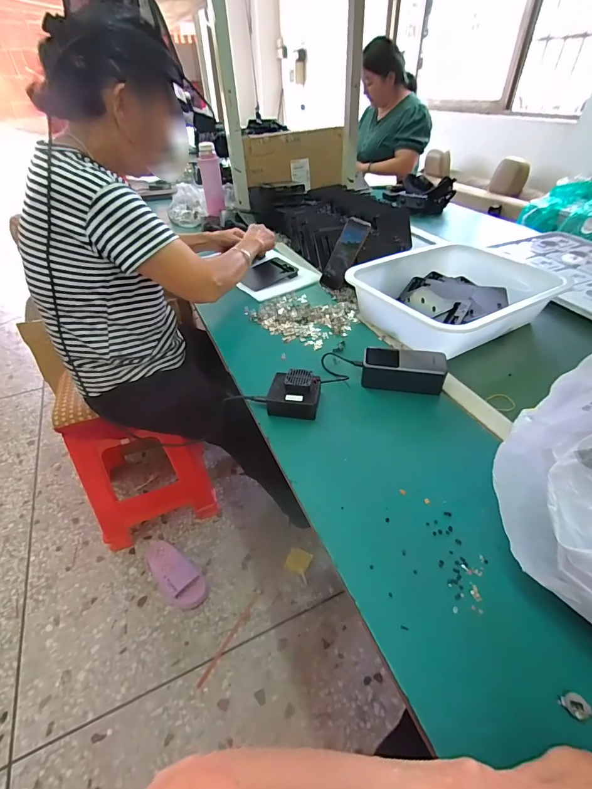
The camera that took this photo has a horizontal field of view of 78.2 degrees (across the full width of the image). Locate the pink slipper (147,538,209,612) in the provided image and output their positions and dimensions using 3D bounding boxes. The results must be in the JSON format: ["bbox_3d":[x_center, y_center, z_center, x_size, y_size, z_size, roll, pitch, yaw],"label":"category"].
[{"bbox_3d":[-0.363,0.510,1.060,0.253,0.059,0.099,29,49,30],"label":"pink slipper"}]

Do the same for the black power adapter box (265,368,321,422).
[{"bbox_3d":[-0.002,-0.002,0.564,0.077,0.046,0.069,5,41,8],"label":"black power adapter box"}]

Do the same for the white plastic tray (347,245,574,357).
[{"bbox_3d":[0.307,-0.212,0.742,0.337,0.092,0.272,-23,45,-23],"label":"white plastic tray"}]

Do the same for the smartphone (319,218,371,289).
[{"bbox_3d":[0.111,-0.327,0.850,0.013,0.156,0.080,4,33,-41],"label":"smartphone"}]

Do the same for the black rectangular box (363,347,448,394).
[{"bbox_3d":[0.173,-0.038,0.594,0.129,0.054,0.050,6,41,8],"label":"black rectangular box"}]

